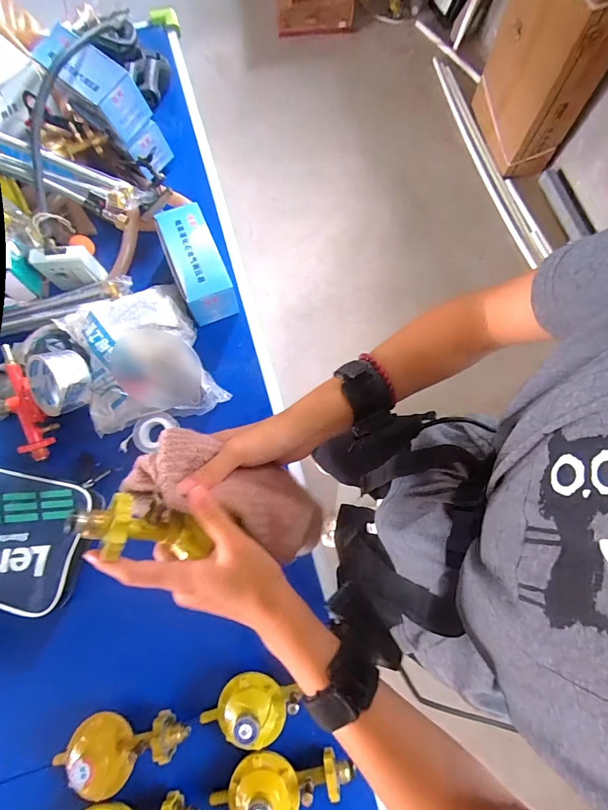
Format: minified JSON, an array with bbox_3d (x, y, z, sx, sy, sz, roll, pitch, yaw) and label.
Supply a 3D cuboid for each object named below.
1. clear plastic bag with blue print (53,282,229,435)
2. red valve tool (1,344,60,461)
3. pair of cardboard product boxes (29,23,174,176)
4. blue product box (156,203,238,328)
[{"bbox_3d":[-0.257,-0.080,0.580,0.184,0.088,0.215,-22,75,-6],"label":"clear plastic bag with blue print"},{"bbox_3d":[-0.421,-0.004,0.563,0.044,0.032,0.177,-17,93,-5],"label":"red valve tool"},{"bbox_3d":[-0.358,-0.540,0.676,0.202,0.150,0.083,40,78,10],"label":"pair of cardboard product boxes"},{"bbox_3d":[-0.184,-0.242,0.631,0.083,0.070,0.190,-23,75,-6],"label":"blue product box"}]

